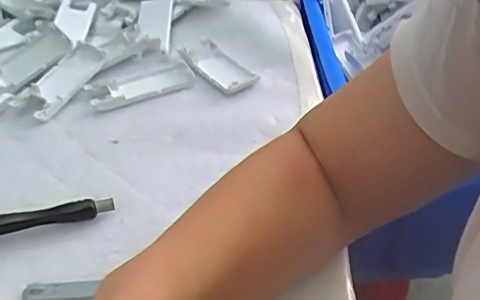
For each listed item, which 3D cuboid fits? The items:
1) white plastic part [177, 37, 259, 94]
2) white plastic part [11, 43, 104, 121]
[{"bbox_3d":[-0.024,-0.089,0.589,0.042,0.013,0.101,-29,47,-28],"label":"white plastic part"},{"bbox_3d":[-0.180,-0.071,0.567,0.045,0.027,0.104,19,44,23],"label":"white plastic part"}]

